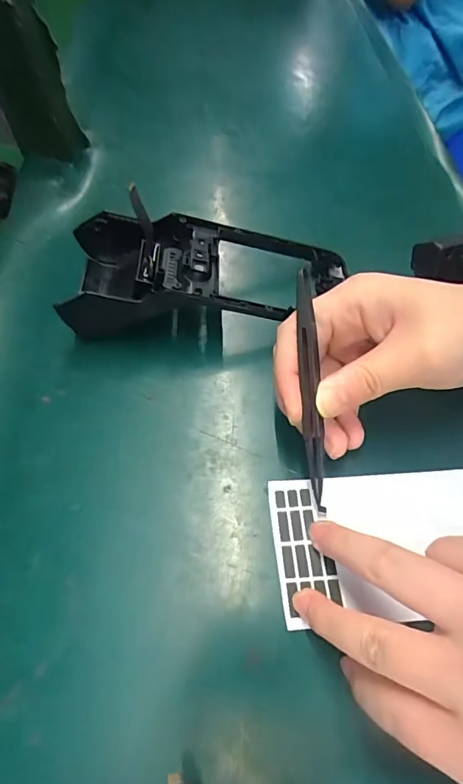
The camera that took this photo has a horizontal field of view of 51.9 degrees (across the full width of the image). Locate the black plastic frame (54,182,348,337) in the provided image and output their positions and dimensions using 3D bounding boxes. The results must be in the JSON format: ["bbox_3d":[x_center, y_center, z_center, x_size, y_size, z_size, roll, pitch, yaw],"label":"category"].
[{"bbox_3d":[-0.017,-0.073,0.304,0.172,0.038,0.095,8,57,5],"label":"black plastic frame"}]

